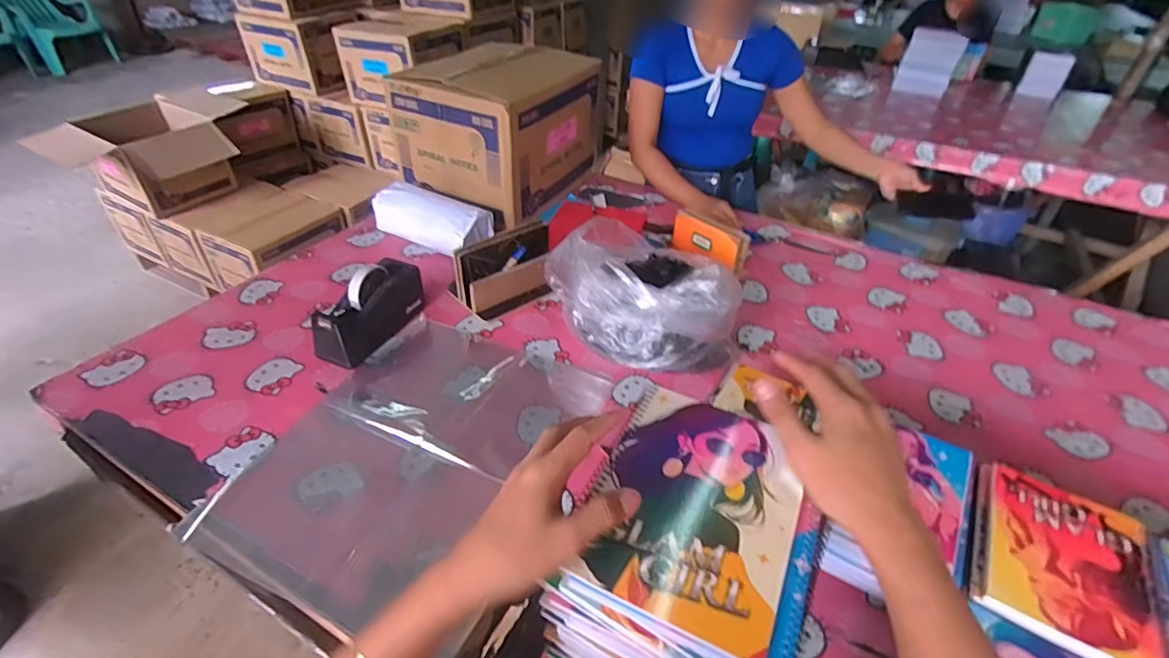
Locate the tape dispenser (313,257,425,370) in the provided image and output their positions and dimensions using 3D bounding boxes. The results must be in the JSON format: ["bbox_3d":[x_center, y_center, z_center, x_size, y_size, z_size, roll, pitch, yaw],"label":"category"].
[{"bbox_3d":[-0.356,-0.033,0.928,0.078,0.099,0.205,17,40,15],"label":"tape dispenser"}]

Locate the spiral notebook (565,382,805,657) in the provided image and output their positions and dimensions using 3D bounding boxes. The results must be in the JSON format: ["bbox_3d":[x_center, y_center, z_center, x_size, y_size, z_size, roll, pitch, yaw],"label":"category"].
[{"bbox_3d":[0.085,0.127,0.421,0.144,0.008,0.194,19,41,18],"label":"spiral notebook"}]

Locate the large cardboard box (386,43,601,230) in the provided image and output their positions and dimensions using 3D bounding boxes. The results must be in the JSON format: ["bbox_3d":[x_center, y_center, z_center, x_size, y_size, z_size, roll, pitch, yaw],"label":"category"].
[{"bbox_3d":[-0.196,-0.489,1.341,0.330,0.279,0.438,23,42,22],"label":"large cardboard box"}]

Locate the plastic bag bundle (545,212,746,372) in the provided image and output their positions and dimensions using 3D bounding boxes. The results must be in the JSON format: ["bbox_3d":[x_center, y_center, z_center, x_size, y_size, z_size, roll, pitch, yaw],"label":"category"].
[{"bbox_3d":[0.121,-0.062,0.945,0.288,0.172,0.250,30,45,29],"label":"plastic bag bundle"}]

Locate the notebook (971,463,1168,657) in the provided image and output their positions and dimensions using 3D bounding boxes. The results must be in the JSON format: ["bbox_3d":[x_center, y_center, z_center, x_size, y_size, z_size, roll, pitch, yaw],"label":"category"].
[{"bbox_3d":[0.501,0.241,0.574,0.158,0.010,0.202,24,42,23],"label":"notebook"}]

